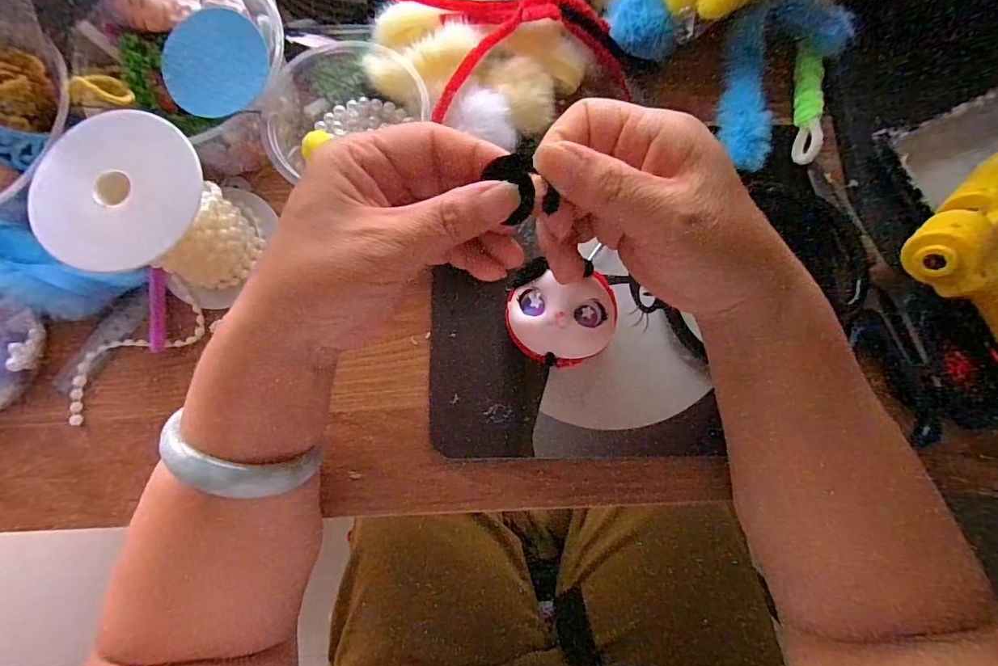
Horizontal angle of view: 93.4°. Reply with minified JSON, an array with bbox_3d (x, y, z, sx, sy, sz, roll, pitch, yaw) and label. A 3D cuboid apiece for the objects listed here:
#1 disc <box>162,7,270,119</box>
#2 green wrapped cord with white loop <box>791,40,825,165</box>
[{"bbox_3d":[-0.153,-0.147,0.254,0.054,0.004,0.058,0,80,1],"label":"disc"},{"bbox_3d":[0.195,-0.144,0.294,0.019,0.014,0.075,8,80,2],"label":"green wrapped cord with white loop"}]

